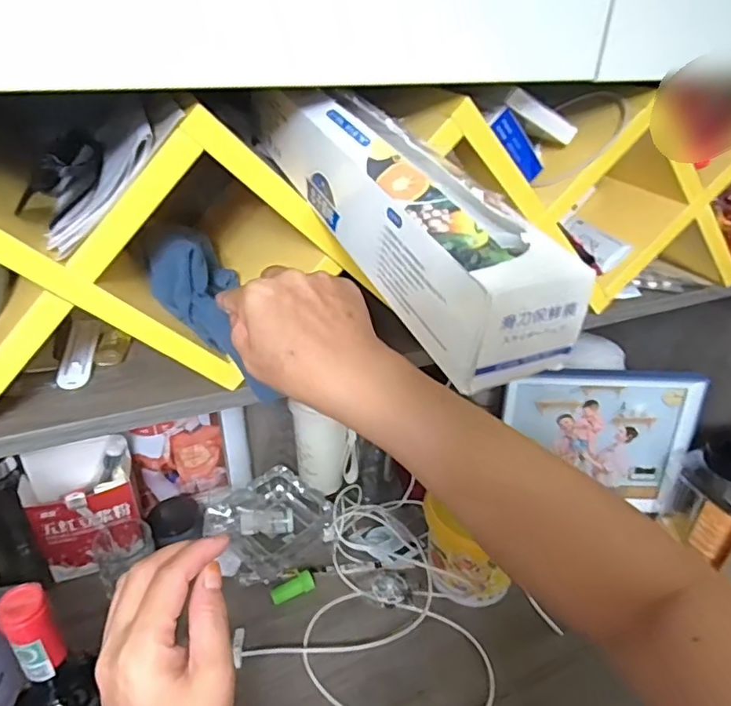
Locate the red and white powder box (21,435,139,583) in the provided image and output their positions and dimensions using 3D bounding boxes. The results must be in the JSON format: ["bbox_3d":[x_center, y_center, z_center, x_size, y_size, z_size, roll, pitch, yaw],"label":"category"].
[{"bbox_3d":[-0.355,0.197,0.702,0.121,0.167,0.064,-10,34,-18],"label":"red and white powder box"}]

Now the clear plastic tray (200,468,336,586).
[{"bbox_3d":[-0.138,0.231,0.777,0.164,0.049,0.154,-21,38,-32],"label":"clear plastic tray"}]

